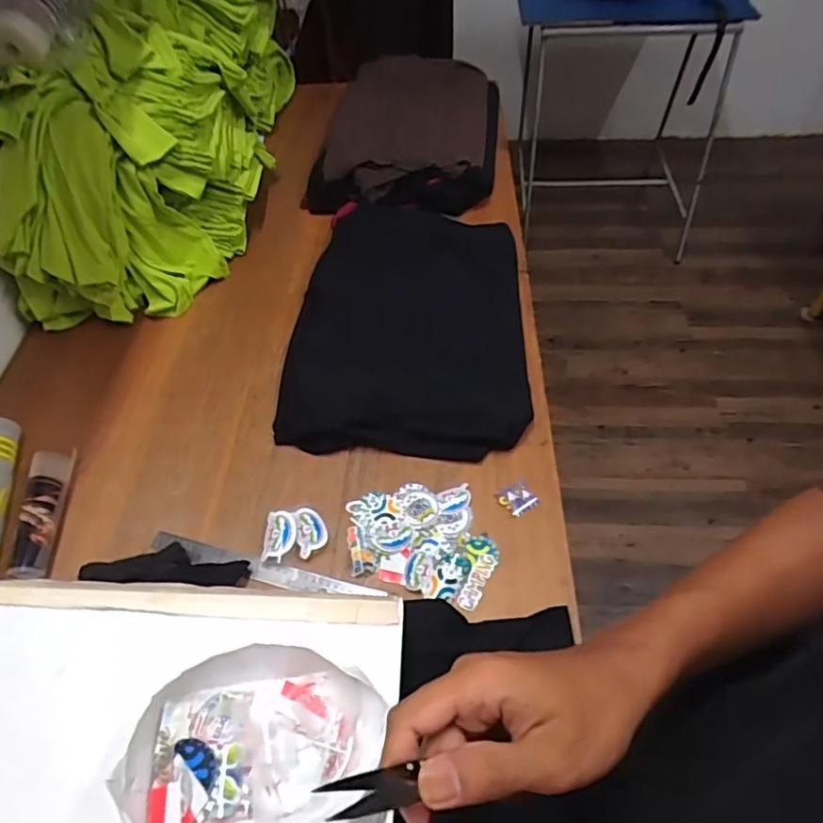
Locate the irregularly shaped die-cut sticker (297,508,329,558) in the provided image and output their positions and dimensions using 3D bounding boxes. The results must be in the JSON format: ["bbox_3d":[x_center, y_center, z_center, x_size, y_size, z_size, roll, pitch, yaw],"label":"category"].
[{"bbox_3d":[-0.131,0.156,0.757,0.042,0.006,0.063,-11,61,-19],"label":"irregularly shaped die-cut sticker"}]

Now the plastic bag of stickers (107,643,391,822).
[{"bbox_3d":[-0.121,0.269,0.449,0.193,0.041,0.167,5,54,7],"label":"plastic bag of stickers"}]

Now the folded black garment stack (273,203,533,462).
[{"bbox_3d":[0.001,-0.169,0.960,0.375,0.106,0.528,3,53,5],"label":"folded black garment stack"}]

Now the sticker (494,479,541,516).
[{"bbox_3d":[0.144,0.117,0.786,0.048,0.004,0.044,-28,56,-17],"label":"sticker"}]

